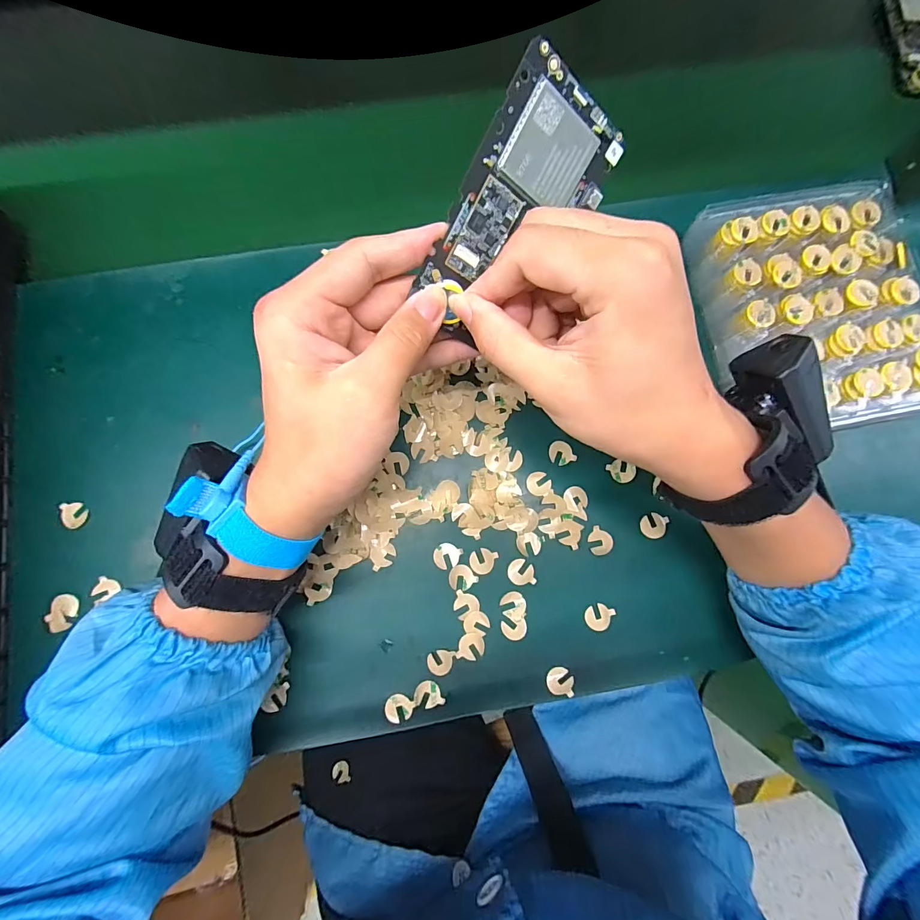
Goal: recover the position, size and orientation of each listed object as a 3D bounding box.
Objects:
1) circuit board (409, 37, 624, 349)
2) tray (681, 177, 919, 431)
[{"bbox_3d":[0.029,-0.120,0.205,0.062,0.004,0.122,22,107,-28],"label":"circuit board"},{"bbox_3d":[0.257,-0.111,0.300,0.149,0.043,0.180,-9,81,-3],"label":"tray"}]

